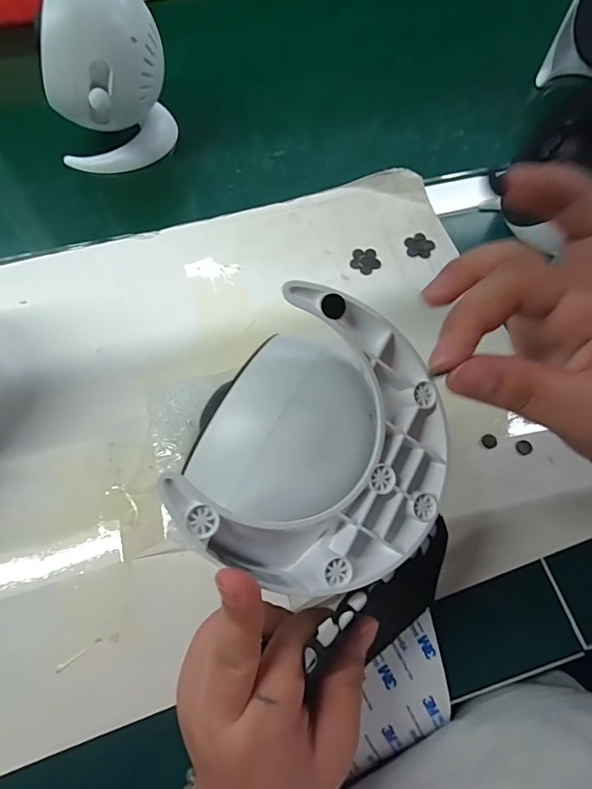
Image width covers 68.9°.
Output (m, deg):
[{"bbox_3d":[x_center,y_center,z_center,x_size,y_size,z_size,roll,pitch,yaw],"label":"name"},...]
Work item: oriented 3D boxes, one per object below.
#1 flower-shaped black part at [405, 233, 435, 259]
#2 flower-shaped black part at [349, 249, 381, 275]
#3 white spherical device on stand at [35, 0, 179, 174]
[{"bbox_3d":[0.110,-0.132,0.383,0.025,0.004,0.028,-1,66,-1],"label":"flower-shaped black part"},{"bbox_3d":[0.061,-0.117,0.376,0.026,0.004,0.026,0,66,-1],"label":"flower-shaped black part"},{"bbox_3d":[-0.165,-0.278,0.379,0.096,0.135,0.084,-2,66,-2],"label":"white spherical device on stand"}]

